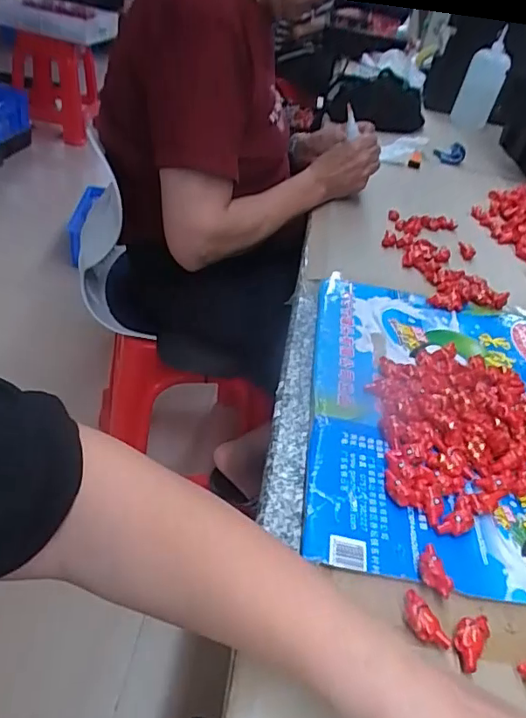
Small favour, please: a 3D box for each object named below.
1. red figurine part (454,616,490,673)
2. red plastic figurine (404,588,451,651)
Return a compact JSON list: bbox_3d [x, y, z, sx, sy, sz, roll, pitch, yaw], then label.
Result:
[{"bbox_3d":[0.131,0.180,0.344,0.018,0.014,0.041,30,41,22],"label":"red figurine part"},{"bbox_3d":[0.101,0.167,0.346,0.018,0.010,0.038,-10,43,-26],"label":"red plastic figurine"}]

